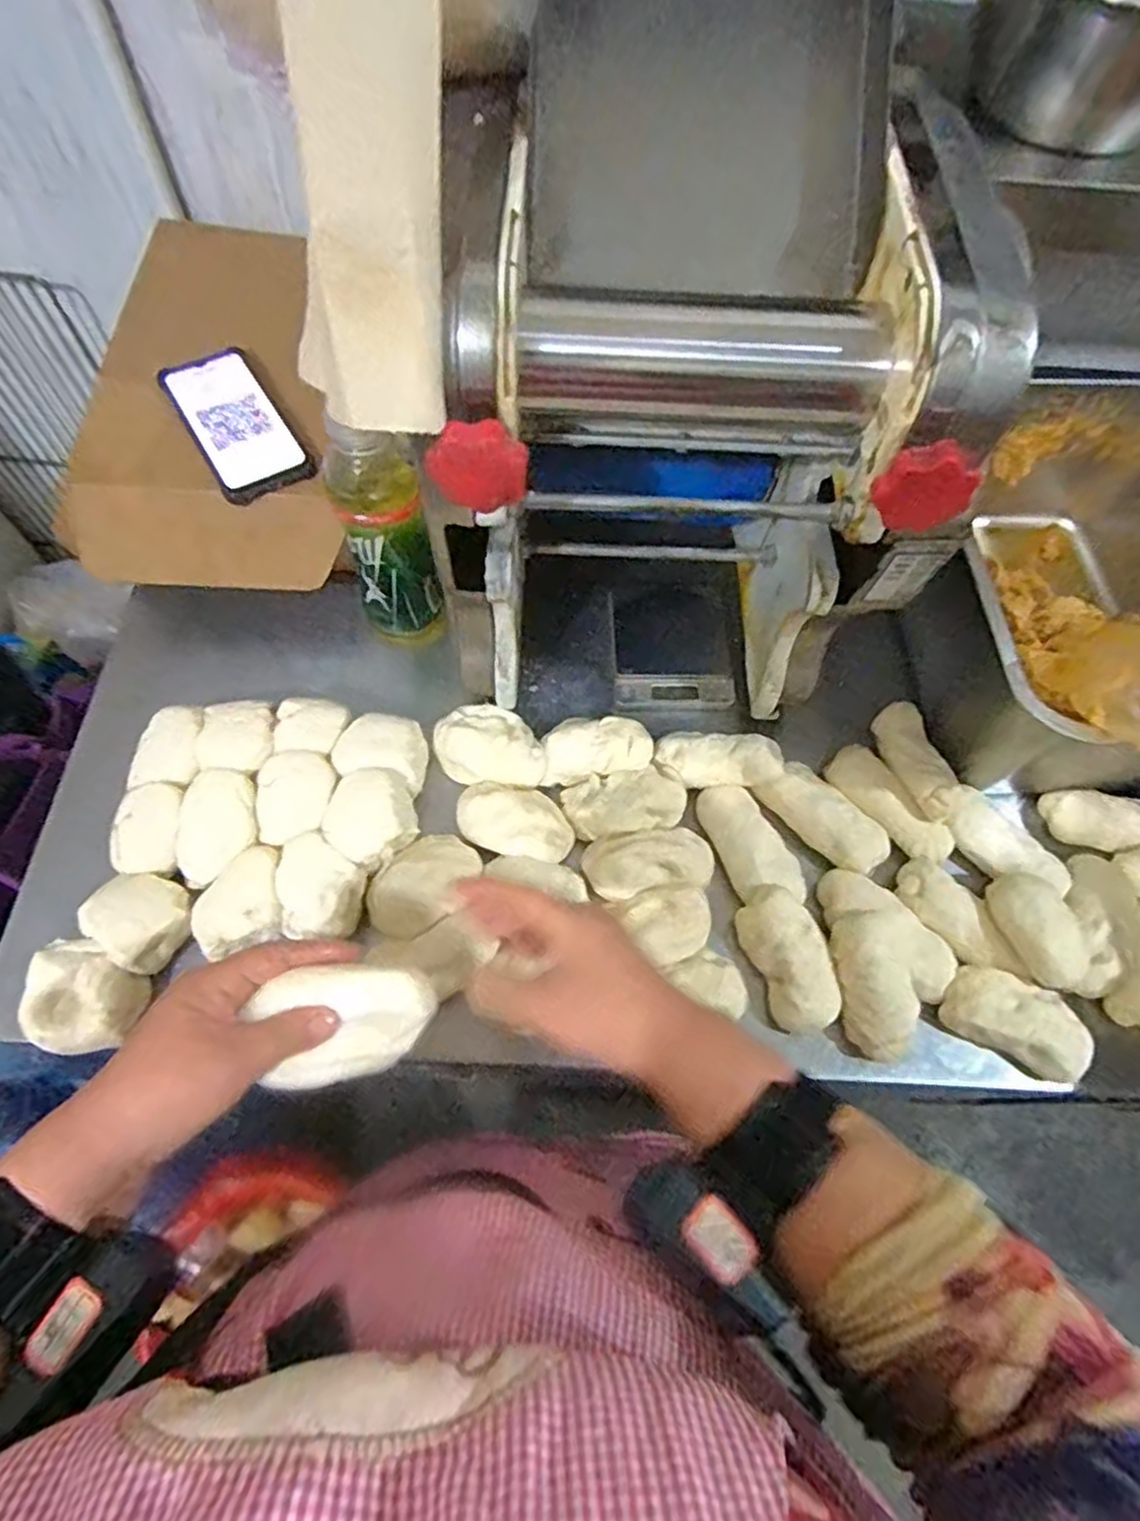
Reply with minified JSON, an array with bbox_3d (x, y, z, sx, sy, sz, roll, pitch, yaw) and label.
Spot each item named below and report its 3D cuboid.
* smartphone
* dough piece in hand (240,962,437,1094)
[{"bbox_3d":[-0.294,-0.300,0.642,0.079,0.011,0.166,-29,69,-15],"label":"smartphone"},{"bbox_3d":[-0.118,0.138,0.398,0.085,0.032,0.059,-15,96,-11],"label":"dough piece in hand"}]

